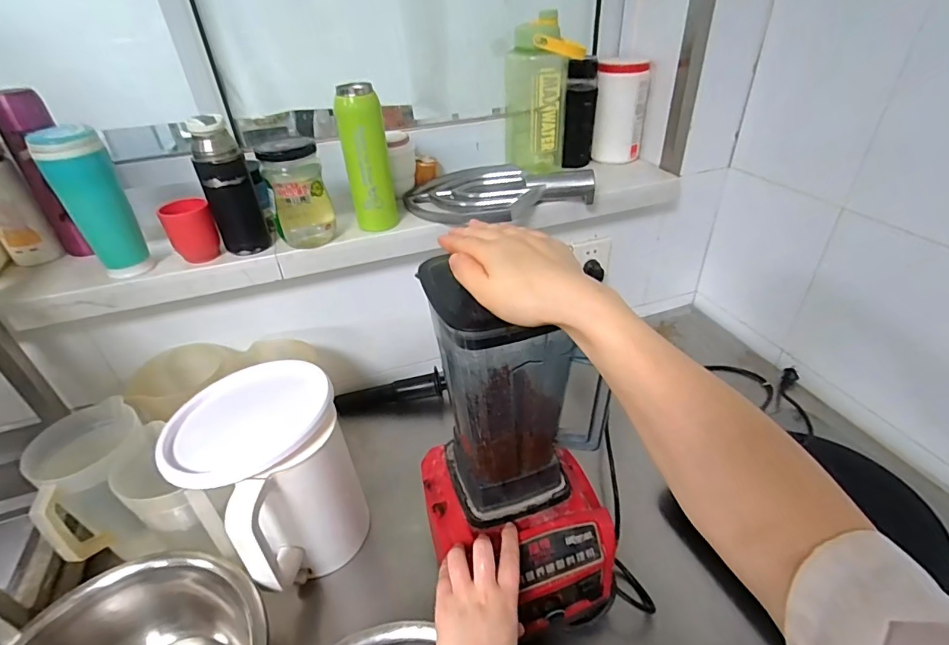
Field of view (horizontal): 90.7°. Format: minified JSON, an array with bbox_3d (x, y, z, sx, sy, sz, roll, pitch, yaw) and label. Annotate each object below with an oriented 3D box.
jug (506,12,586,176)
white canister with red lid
[{"bbox_3d":[0.127,-0.412,0.888,0.126,0.261,0.089,-5,36,-3],"label":"jug"},{"bbox_3d":[0.302,-0.439,0.968,0.101,0.179,0.121,9,38,17],"label":"white canister with red lid"}]

